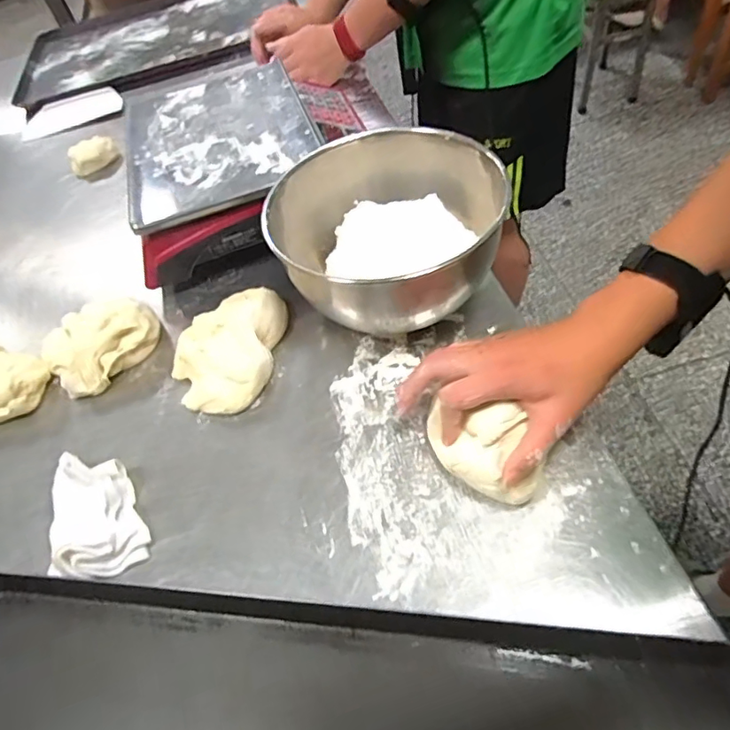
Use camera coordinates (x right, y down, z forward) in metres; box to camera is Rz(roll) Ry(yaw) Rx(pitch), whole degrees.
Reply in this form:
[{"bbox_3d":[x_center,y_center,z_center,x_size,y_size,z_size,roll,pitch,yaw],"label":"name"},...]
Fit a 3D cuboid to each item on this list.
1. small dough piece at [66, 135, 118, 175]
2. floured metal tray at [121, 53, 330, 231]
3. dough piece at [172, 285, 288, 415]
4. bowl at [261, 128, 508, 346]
[{"bbox_3d":[-0.442,-0.342,0.871,0.076,0.047,0.053,-27,53,-9],"label":"small dough piece"},{"bbox_3d":[-0.188,-0.296,0.670,0.226,0.025,0.313,-19,52,-3],"label":"floured metal tray"},{"bbox_3d":[-0.146,-0.022,0.558,0.109,0.046,0.144,6,55,15],"label":"dough piece"},{"bbox_3d":[0.020,-0.125,0.554,0.211,0.133,0.205,-5,53,7],"label":"bowl"}]

